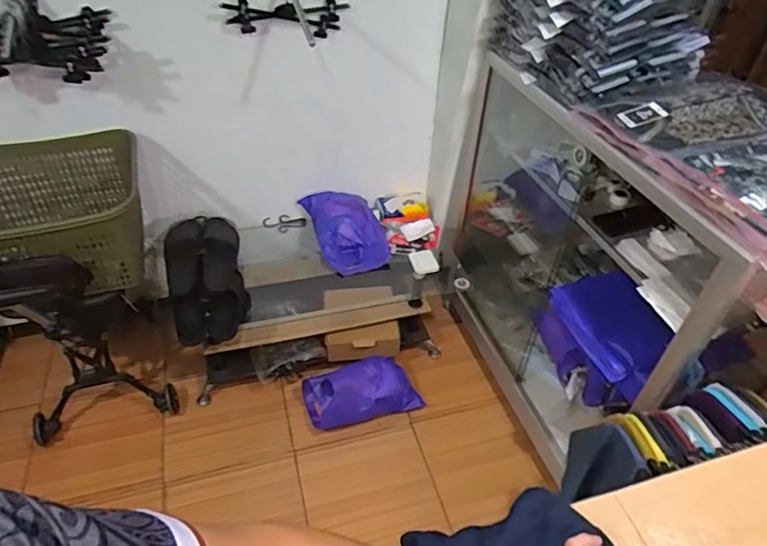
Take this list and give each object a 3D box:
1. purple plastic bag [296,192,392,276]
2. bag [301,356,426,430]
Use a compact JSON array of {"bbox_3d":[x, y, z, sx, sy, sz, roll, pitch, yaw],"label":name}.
[{"bbox_3d":[-0.122,-0.157,1.872,0.235,0.156,0.297,-13,45,-16],"label":"purple plastic bag"},{"bbox_3d":[-0.076,0.391,1.804,0.370,0.155,0.188,-8,43,-11],"label":"bag"}]

